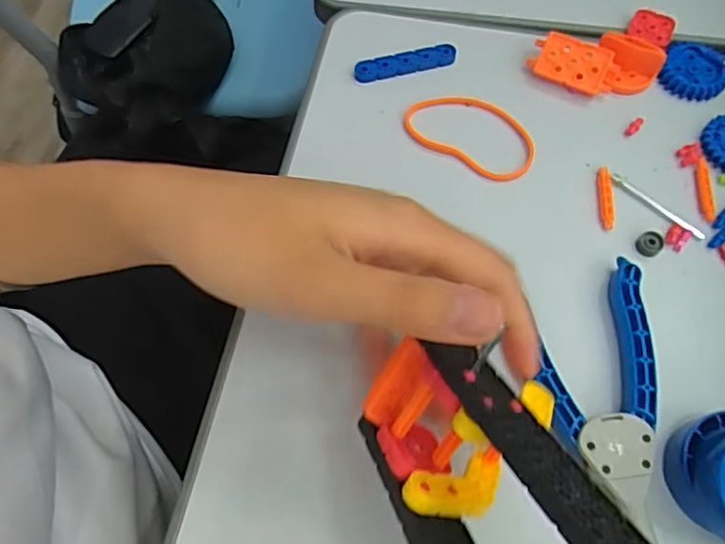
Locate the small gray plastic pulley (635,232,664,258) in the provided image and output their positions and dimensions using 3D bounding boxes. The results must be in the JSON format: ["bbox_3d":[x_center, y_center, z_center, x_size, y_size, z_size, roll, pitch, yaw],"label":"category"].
[{"bbox_3d":[0.147,-0.014,0.304,0.014,0.006,0.012,-40,71,-15],"label":"small gray plastic pulley"}]

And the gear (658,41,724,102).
[{"bbox_3d":[0.196,-0.119,0.351,0.038,0.007,0.039,22,68,11],"label":"gear"}]

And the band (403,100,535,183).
[{"bbox_3d":[0.061,-0.080,0.335,0.075,0.006,0.045,29,70,14],"label":"band"}]

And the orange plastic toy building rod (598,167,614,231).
[{"bbox_3d":[0.129,-0.040,0.316,0.007,0.005,0.037,4,66,3],"label":"orange plastic toy building rod"}]

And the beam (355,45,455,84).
[{"bbox_3d":[0.026,-0.126,0.357,0.062,0.005,0.013,-16,66,-6],"label":"beam"}]

